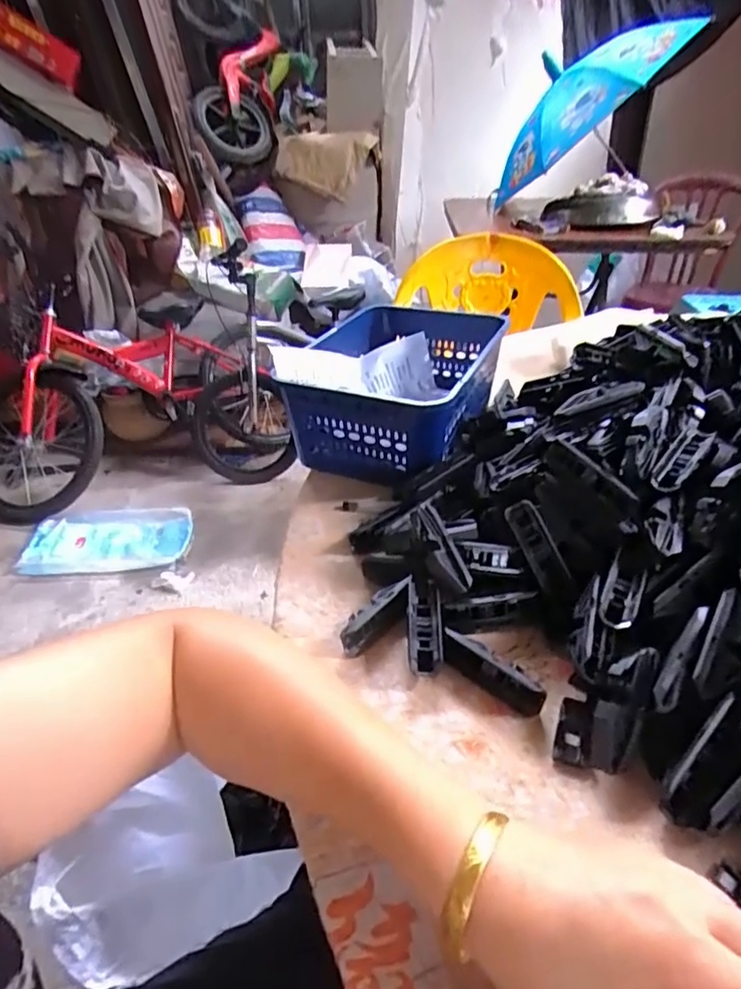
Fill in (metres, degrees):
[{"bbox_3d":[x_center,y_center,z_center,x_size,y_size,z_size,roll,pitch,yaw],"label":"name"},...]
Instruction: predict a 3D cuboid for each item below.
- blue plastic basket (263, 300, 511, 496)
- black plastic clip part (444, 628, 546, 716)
[{"bbox_3d":[0.027,-0.113,0.595,0.174,0.096,0.257,11,37,20],"label":"blue plastic basket"},{"bbox_3d":[0.076,0.110,0.349,0.069,0.016,0.020,24,43,33],"label":"black plastic clip part"}]

